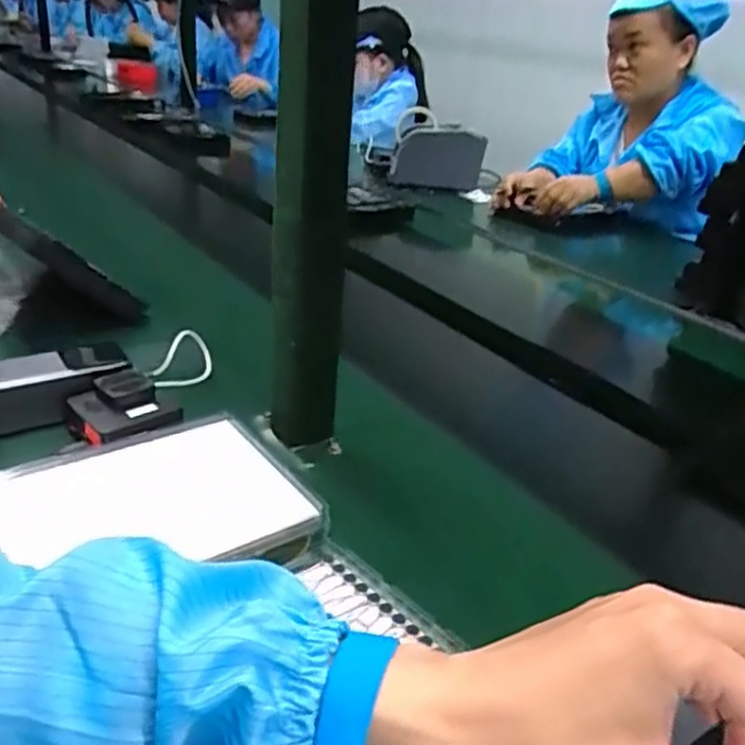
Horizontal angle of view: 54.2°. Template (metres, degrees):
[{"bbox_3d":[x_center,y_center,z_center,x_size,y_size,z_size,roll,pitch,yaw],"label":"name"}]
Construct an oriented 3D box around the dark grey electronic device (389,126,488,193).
[{"bbox_3d":[0.155,-0.490,1.686,0.209,0.142,0.046,4,31,-6],"label":"dark grey electronic device"}]

